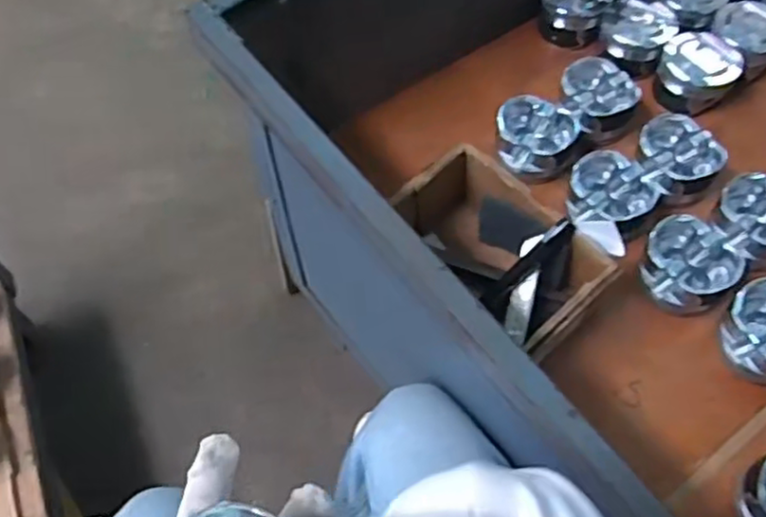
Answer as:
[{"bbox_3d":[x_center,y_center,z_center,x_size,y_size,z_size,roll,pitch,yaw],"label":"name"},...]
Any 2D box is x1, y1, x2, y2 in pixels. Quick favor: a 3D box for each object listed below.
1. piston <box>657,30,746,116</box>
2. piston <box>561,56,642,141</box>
[{"bbox_3d":[0.359,-0.217,0.787,0.081,0.054,0.080,0,62,1],"label":"piston"},{"bbox_3d":[0.238,-0.179,0.775,0.084,0.046,0.090,-23,64,-11],"label":"piston"}]

